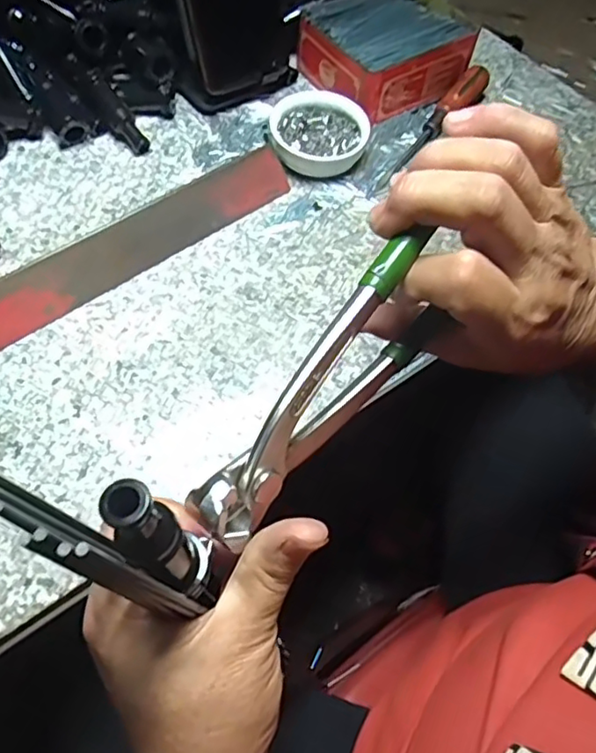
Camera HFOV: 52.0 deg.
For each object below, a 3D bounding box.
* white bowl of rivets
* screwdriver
[{"bbox_3d":[0.015,-0.180,0.457,0.069,0.028,0.068,2,60,-3],"label":"white bowl of rivets"},{"bbox_3d":[0.108,-0.197,0.479,0.020,0.026,0.147,32,63,14],"label":"screwdriver"}]

